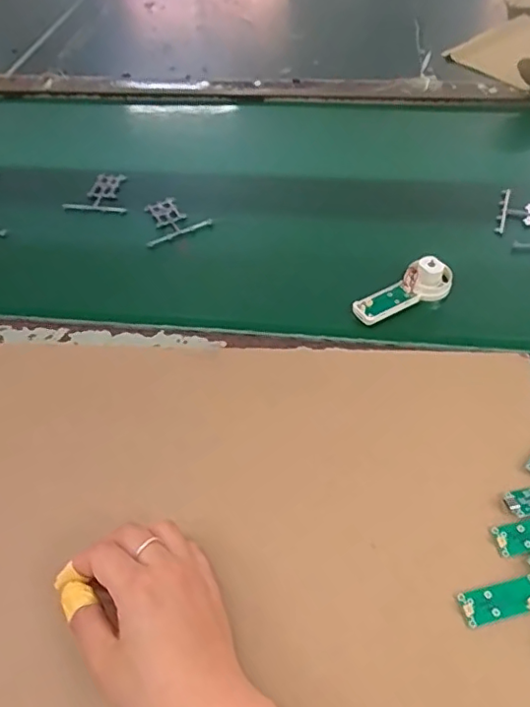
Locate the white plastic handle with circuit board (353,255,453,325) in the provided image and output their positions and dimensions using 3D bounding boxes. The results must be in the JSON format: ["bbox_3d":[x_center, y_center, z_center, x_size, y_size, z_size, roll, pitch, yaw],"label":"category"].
[{"bbox_3d":[0.118,-0.053,0.478,0.090,0.037,0.025,-20,54,-11],"label":"white plastic handle with circuit board"}]

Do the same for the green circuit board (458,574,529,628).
[{"bbox_3d":[0.137,0.143,0.321,0.047,0.004,0.018,-13,53,-6],"label":"green circuit board"}]

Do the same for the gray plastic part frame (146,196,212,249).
[{"bbox_3d":[-0.098,-0.139,0.573,0.067,0.011,0.056,-24,55,-14],"label":"gray plastic part frame"}]

